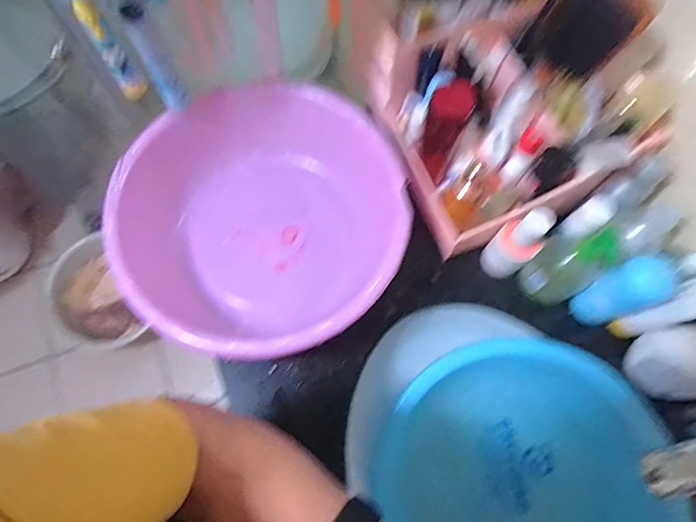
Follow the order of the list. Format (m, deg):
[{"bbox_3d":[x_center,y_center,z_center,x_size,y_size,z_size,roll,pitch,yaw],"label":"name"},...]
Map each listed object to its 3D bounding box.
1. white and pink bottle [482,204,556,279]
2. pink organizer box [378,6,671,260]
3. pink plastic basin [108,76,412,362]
[{"bbox_3d":[0.205,-0.019,0.540,0.043,0.126,0.052,-36,75,-12],"label":"white and pink bottle"},{"bbox_3d":[0.184,-0.162,0.548,0.201,0.149,0.229,-19,73,-7],"label":"pink organizer box"},{"bbox_3d":[-0.096,-0.055,0.554,0.330,0.126,0.313,0,71,-1],"label":"pink plastic basin"}]

